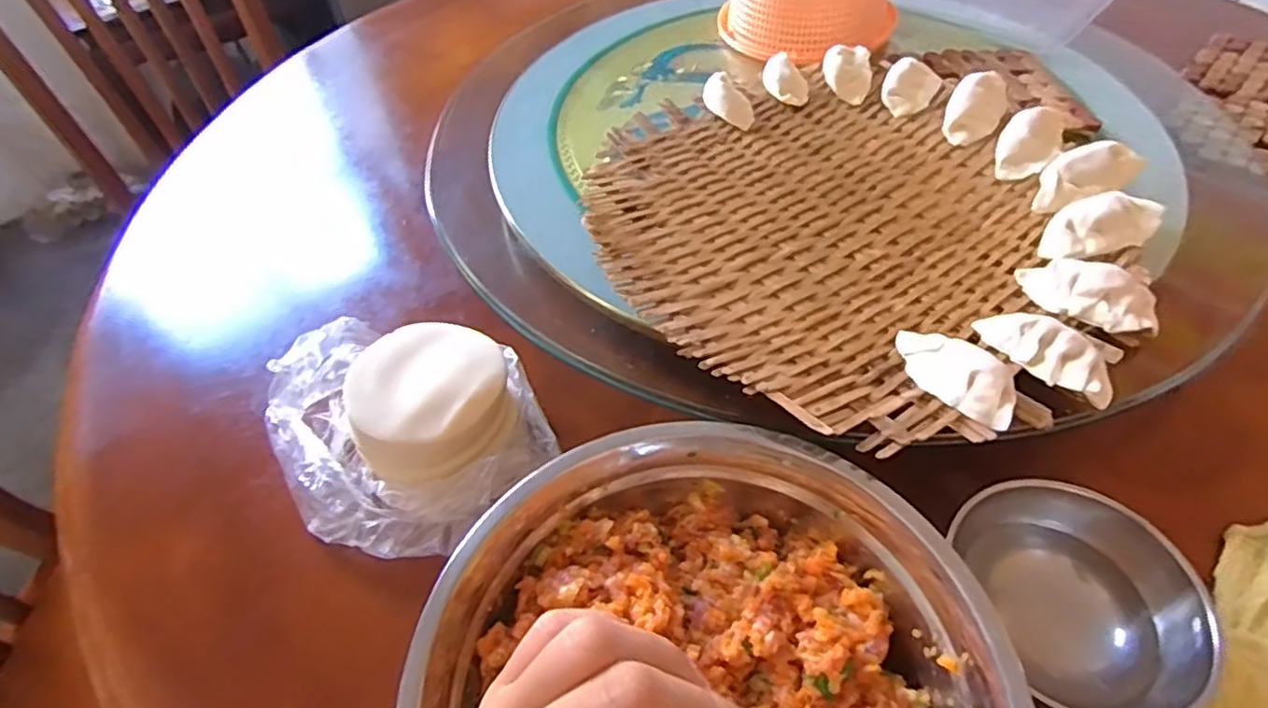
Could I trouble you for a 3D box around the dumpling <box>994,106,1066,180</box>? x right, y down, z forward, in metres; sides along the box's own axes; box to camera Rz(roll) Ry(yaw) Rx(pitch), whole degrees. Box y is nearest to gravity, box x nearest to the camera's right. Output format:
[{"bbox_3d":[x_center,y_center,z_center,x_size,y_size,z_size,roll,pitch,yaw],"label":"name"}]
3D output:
[{"bbox_3d":[0.293,-0.154,0.495,0.041,0.037,0.055,21,54,19],"label":"dumpling"}]

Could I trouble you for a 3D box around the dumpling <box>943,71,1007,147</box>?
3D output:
[{"bbox_3d":[0.268,-0.193,0.525,0.040,0.028,0.063,26,55,22],"label":"dumpling"}]

